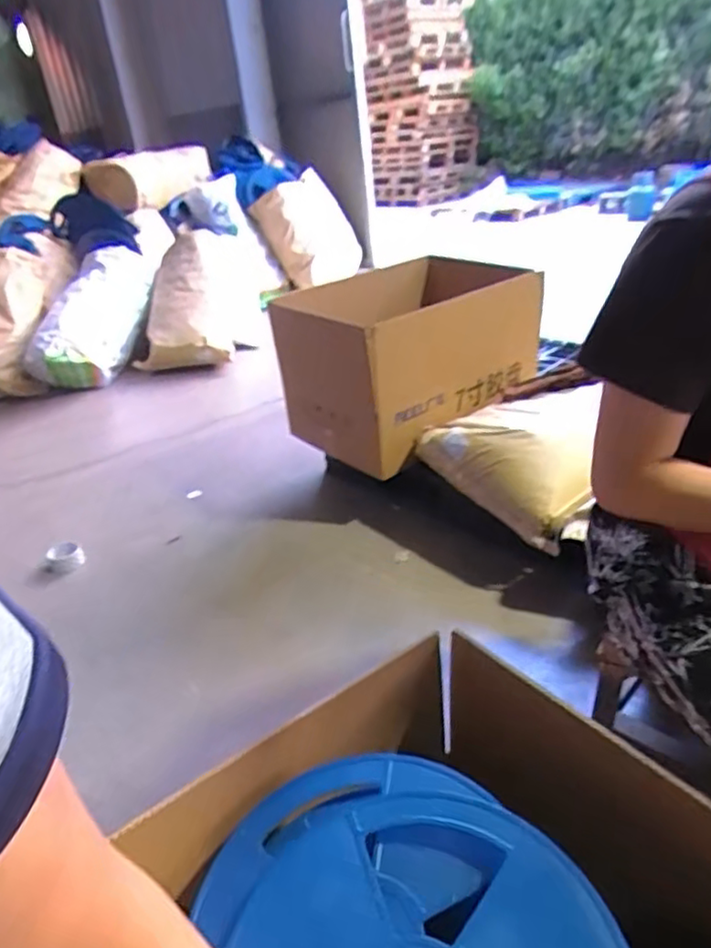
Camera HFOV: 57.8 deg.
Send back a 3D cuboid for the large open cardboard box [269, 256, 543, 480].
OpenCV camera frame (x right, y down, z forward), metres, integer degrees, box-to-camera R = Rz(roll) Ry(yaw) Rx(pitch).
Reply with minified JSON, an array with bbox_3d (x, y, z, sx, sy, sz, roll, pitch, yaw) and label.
[{"bbox_3d":[0.129,-0.305,1.705,0.612,0.389,0.389,-29,36,-34],"label":"large open cardboard box"}]

